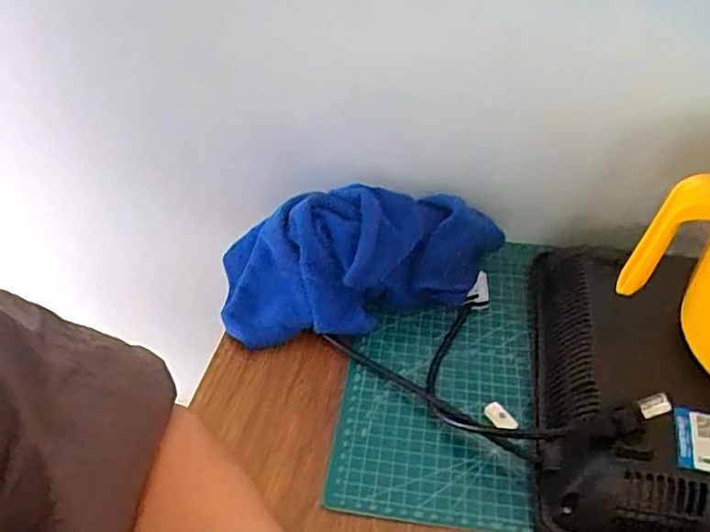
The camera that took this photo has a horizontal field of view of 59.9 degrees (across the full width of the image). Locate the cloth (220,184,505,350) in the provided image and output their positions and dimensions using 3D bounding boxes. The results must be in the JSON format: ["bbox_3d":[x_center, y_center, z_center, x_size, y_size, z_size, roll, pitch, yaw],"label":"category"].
[{"bbox_3d":[0.007,-0.013,0.526,0.245,0.092,0.103,-14,44,-15],"label":"cloth"}]

